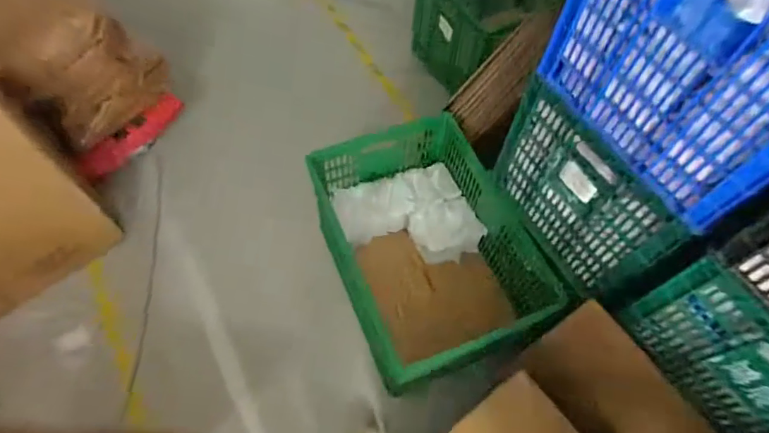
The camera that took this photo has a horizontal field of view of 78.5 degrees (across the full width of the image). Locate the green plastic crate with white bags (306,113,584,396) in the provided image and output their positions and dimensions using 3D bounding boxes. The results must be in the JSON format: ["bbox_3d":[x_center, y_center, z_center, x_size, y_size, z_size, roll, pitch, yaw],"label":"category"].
[{"bbox_3d":[0.116,0.105,1.432,0.476,0.415,0.703,-22,65,-15],"label":"green plastic crate with white bags"}]

